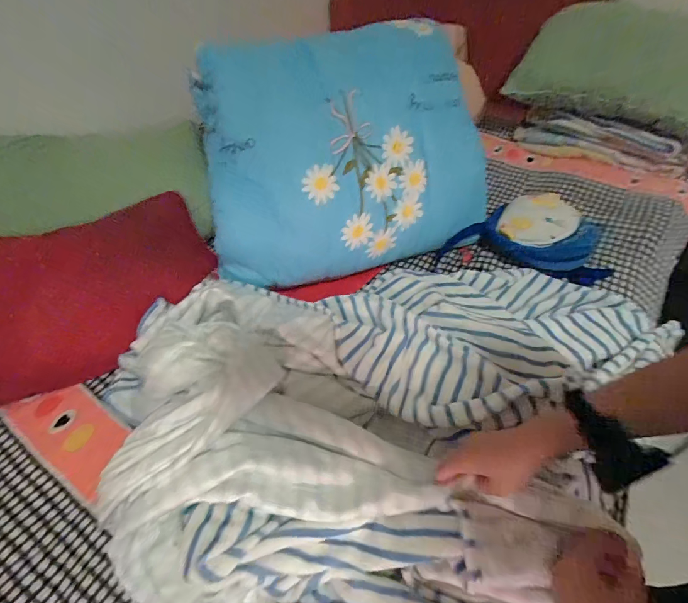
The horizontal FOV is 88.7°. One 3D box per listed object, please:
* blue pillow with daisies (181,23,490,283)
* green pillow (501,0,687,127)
[{"bbox_3d":[-0.016,-0.296,0.744,0.546,0.486,0.130,-10,10,-6],"label":"blue pillow with daisies"},{"bbox_3d":[0.812,-0.596,0.923,0.682,0.252,0.159,18,55,14],"label":"green pillow"}]

